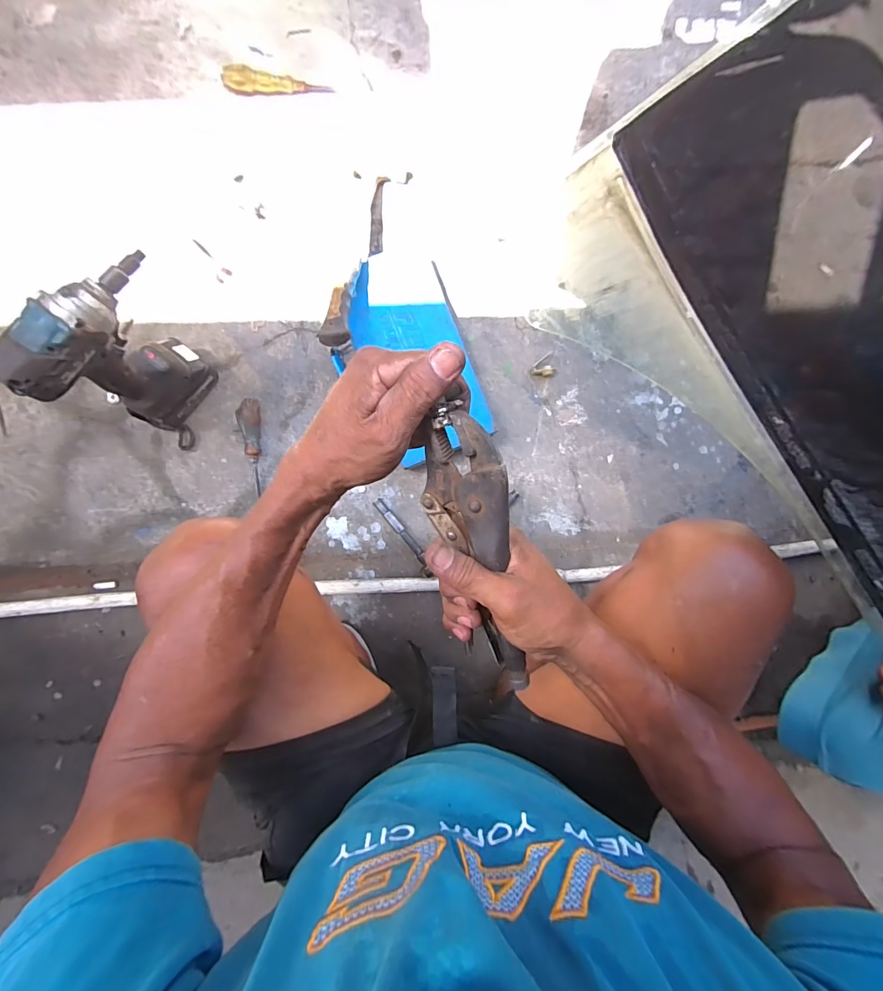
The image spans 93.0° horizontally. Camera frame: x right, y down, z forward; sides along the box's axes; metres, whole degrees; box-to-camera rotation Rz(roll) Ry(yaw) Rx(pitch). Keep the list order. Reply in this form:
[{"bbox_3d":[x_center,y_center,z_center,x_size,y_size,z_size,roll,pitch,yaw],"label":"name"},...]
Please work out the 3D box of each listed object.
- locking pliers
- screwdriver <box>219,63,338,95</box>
[{"bbox_3d":[0.025,0.047,0.302,0.052,0.033,0.211,-13,110,-3],"label":"locking pliers"},{"bbox_3d":[-0.254,-0.636,0.647,0.164,0.023,0.027,2,92,-3],"label":"screwdriver"}]

